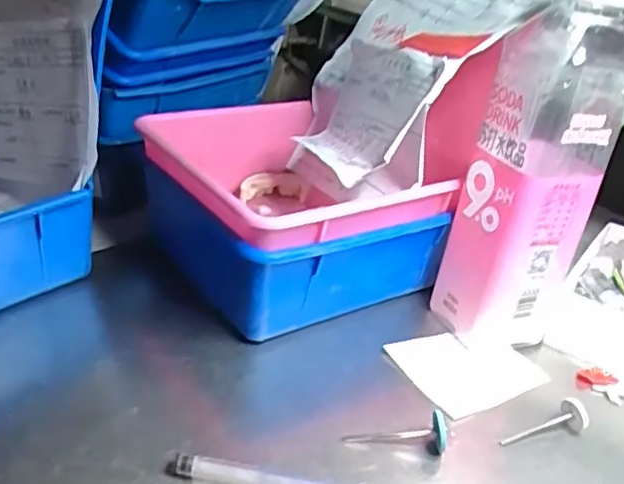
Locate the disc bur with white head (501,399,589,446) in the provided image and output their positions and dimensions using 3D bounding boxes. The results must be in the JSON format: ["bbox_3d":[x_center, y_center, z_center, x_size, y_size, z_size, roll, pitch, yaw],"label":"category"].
[{"bbox_3d":[0.118,0.094,0.335,0.049,0.017,0.013,-9,33,-24],"label":"disc bur with white head"}]

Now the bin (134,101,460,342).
[{"bbox_3d":[-0.020,-0.021,0.421,0.139,0.086,0.159,-16,37,-33],"label":"bin"}]

